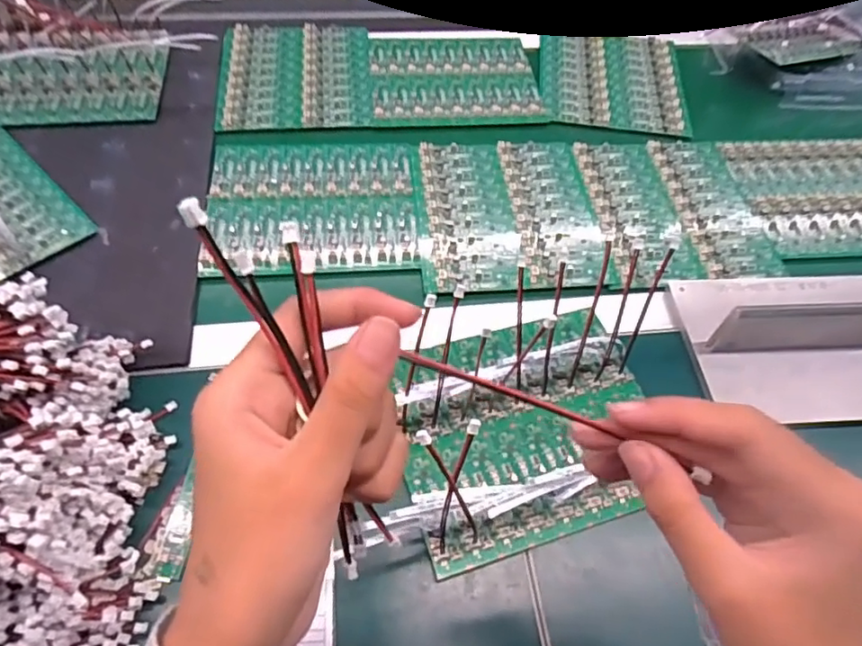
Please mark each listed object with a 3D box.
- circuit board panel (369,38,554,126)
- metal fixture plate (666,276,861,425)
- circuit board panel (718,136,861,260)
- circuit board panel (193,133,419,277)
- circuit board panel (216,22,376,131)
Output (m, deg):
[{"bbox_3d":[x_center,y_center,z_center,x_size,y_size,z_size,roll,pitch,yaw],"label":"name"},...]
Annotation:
[{"bbox_3d":[0.028,-0.290,0.676,0.194,0.006,0.170,-2,55,-5],"label":"circuit board panel"},{"bbox_3d":[0.321,0.010,0.467,0.216,0.051,0.141,1,57,-2],"label":"metal fixture plate"},{"bbox_3d":[0.413,-0.135,0.595,0.182,0.009,0.166,-1,55,-5],"label":"circuit board panel"},{"bbox_3d":[-0.113,-0.122,0.560,0.204,0.013,0.183,-2,55,-5],"label":"circuit board panel"},{"bbox_3d":[-0.156,-0.295,0.672,0.169,0.010,0.189,-4,55,-6],"label":"circuit board panel"}]

